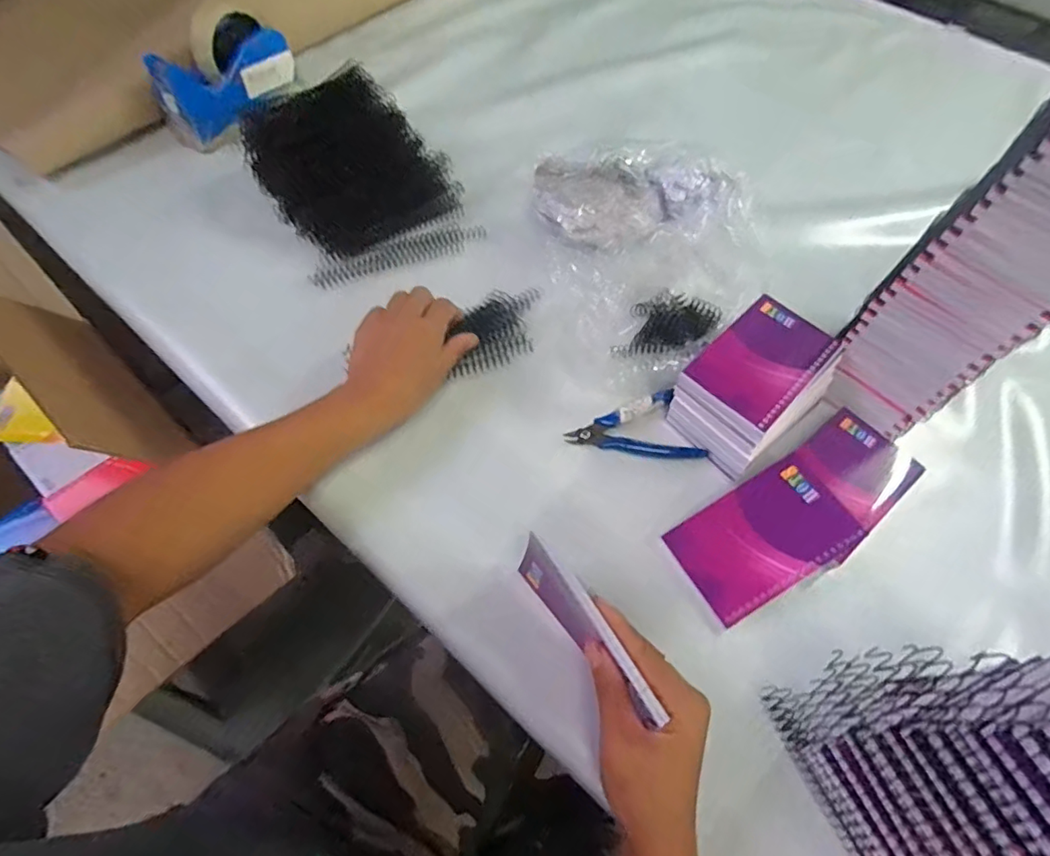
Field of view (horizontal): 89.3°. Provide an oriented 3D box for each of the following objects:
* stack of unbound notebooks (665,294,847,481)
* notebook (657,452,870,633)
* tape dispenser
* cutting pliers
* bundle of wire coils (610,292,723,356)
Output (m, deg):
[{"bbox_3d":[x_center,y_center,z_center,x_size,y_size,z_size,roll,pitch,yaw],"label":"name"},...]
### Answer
[{"bbox_3d":[0.201,-0.042,0.456,0.143,0.057,0.089,-38,68,-21],"label":"stack of unbound notebooks"},{"bbox_3d":[0.180,0.084,0.405,0.134,0.007,0.078,-31,68,-4],"label":"notebook"},{"bbox_3d":[-0.341,-0.404,0.612,0.054,0.091,0.164,40,67,18],"label":"tape dispenser"},{"bbox_3d":[0.093,0.008,0.456,0.103,0.013,0.064,-16,62,-11],"label":"cutting pliers"},{"bbox_3d":[0.141,-0.100,0.512,0.074,0.026,0.110,28,63,13],"label":"bundle of wire coils"}]

